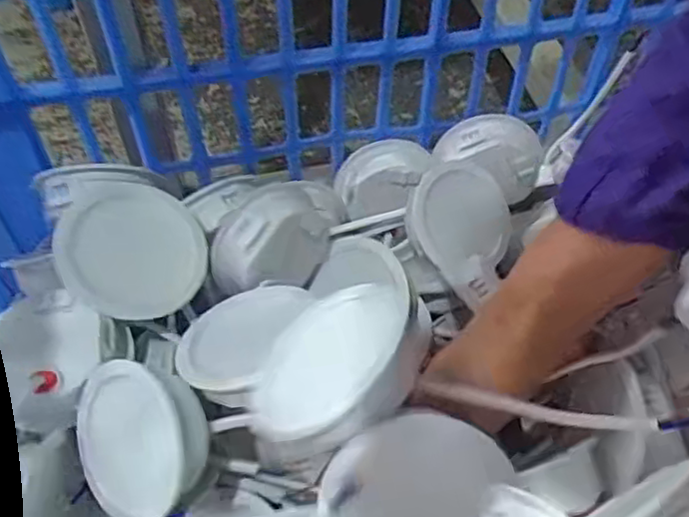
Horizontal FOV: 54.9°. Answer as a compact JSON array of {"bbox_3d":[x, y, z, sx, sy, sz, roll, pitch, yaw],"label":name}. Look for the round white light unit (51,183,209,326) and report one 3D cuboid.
[{"bbox_3d":[-0.110,-0.001,0.340,0.069,0.027,0.073,4,68,-26],"label":"round white light unit"}]

